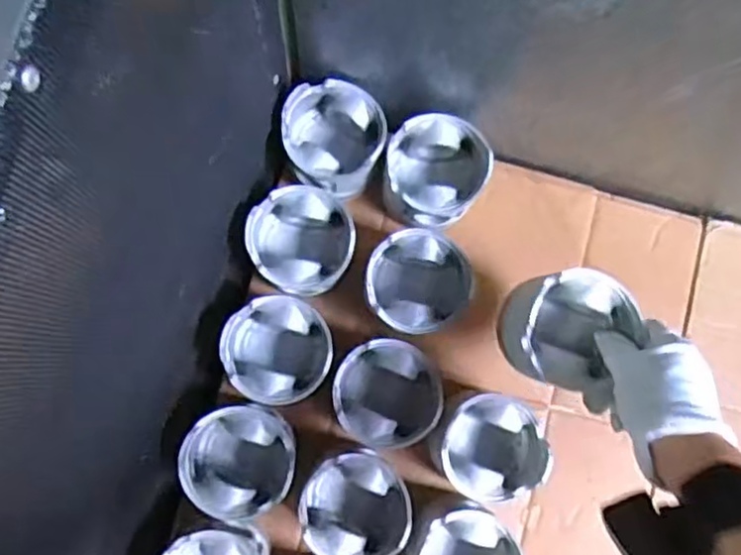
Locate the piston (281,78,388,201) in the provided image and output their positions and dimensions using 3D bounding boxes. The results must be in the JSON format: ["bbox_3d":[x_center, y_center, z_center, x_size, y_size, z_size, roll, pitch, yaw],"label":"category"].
[{"bbox_3d":[-0.034,-0.128,0.627,0.093,0.067,0.091,0,83,-2],"label":"piston"}]

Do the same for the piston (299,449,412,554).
[{"bbox_3d":[-0.014,0.202,0.599,0.091,0.073,0.092,-19,84,-5],"label":"piston"}]

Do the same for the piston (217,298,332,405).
[{"bbox_3d":[-0.081,0.065,0.598,0.089,0.063,0.090,0,83,-2],"label":"piston"}]

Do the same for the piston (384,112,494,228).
[{"bbox_3d":[0.058,-0.098,0.637,0.092,0.073,0.095,0,83,-2],"label":"piston"}]

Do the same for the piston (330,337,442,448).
[{"bbox_3d":[0.015,0.105,0.612,0.091,0.080,0.091,0,83,-2],"label":"piston"}]

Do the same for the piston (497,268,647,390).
[{"bbox_3d":[0.157,0.042,0.532,0.091,0.077,0.086,0,83,-2],"label":"piston"}]

